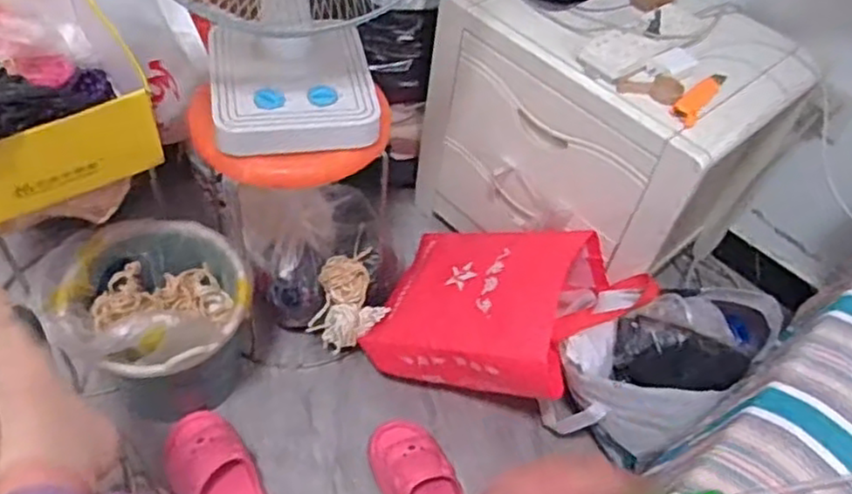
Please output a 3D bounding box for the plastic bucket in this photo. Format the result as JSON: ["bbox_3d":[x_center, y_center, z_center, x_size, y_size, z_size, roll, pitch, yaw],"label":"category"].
[{"bbox_3d":[-0.370,0.118,1.022,0.232,0.270,0.230,4,50,-5],"label":"plastic bucket"}]

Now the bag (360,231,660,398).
[{"bbox_3d":[0.112,0.094,1.092,0.429,0.124,0.273,-2,50,35],"label":"bag"}]

